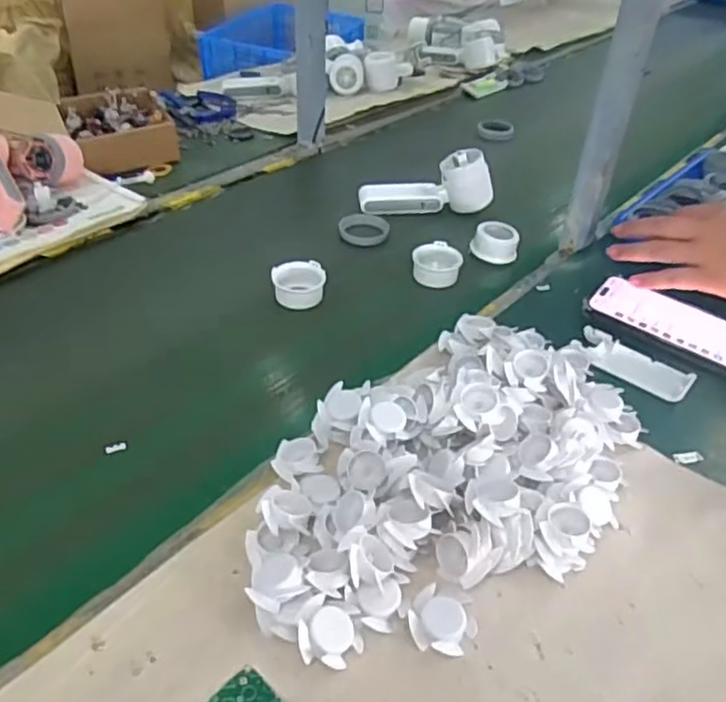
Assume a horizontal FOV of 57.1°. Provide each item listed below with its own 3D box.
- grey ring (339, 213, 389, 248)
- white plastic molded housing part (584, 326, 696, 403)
[{"bbox_3d":[0.002,-0.147,0.804,0.060,0.012,0.059,2,39,-1],"label":"grey ring"},{"bbox_3d":[0.247,0.013,0.615,0.104,0.009,0.048,31,47,30],"label":"white plastic molded housing part"}]

